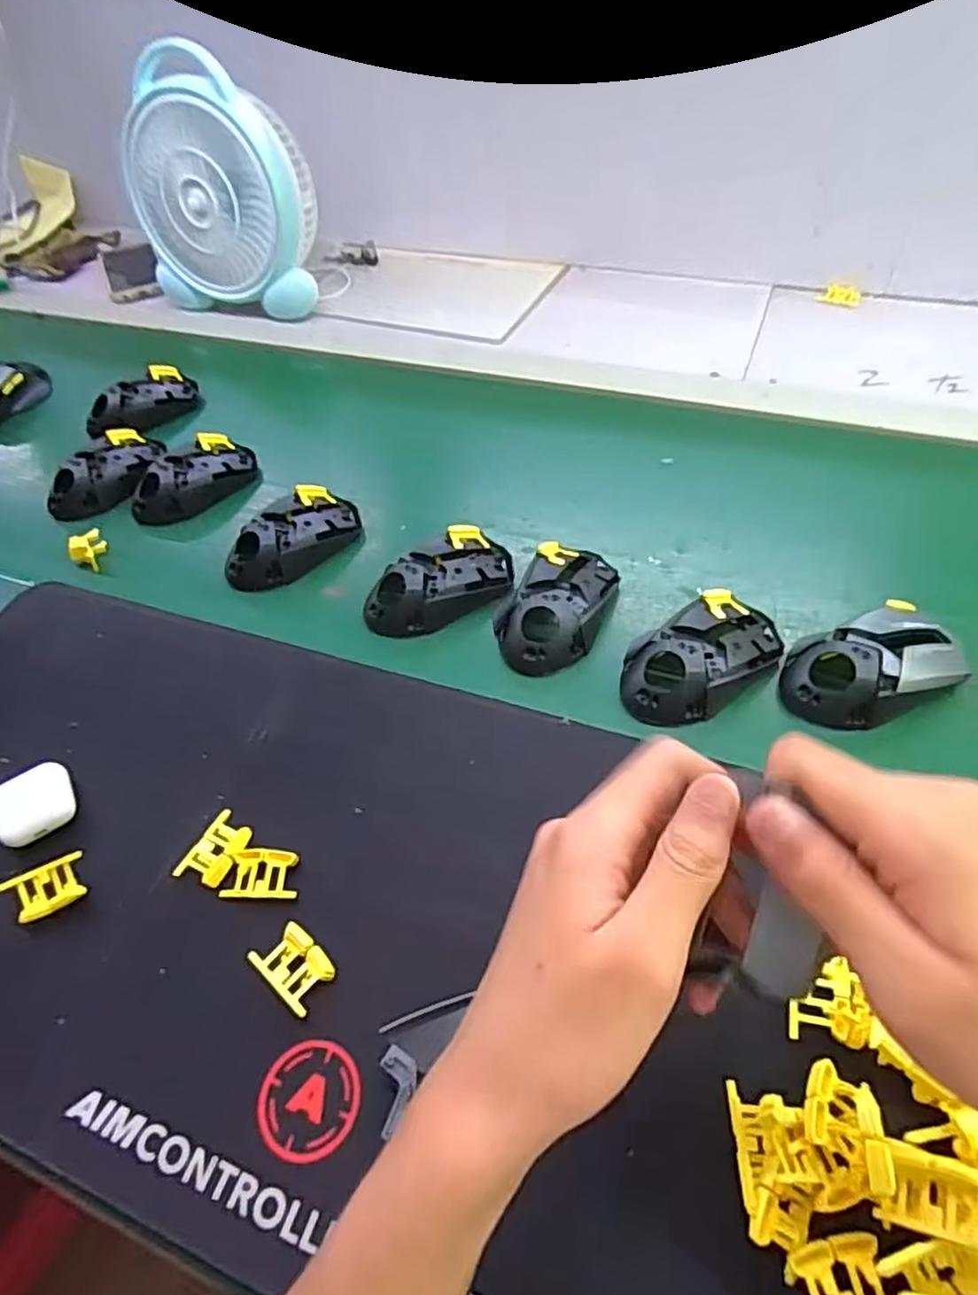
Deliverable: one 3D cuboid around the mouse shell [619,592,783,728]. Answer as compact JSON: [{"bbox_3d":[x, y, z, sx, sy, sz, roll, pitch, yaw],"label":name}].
[{"bbox_3d":[0.139,0.004,0.456,0.116,0.037,0.066,-28,56,-17],"label":"mouse shell"}]

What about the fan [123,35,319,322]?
[{"bbox_3d":[-0.315,-0.537,0.825,0.219,0.242,0.108,14,54,14],"label":"fan"}]

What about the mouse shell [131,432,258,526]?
[{"bbox_3d":[-0.270,-0.154,0.637,0.061,0.041,0.117,31,60,25],"label":"mouse shell"}]

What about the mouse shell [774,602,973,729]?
[{"bbox_3d":[0.245,0.011,0.441,0.119,0.040,0.069,-16,53,-9],"label":"mouse shell"}]

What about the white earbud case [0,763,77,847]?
[{"bbox_3d":[-0.278,0.098,0.426,0.041,0.024,0.040,-27,55,-17],"label":"white earbud case"}]

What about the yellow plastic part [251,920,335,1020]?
[{"bbox_3d":[-0.099,0.164,0.357,0.040,0.008,0.028,34,61,26],"label":"yellow plastic part"}]

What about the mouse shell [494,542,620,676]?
[{"bbox_3d":[0.045,-0.034,0.497,0.071,0.032,0.117,18,55,17],"label":"mouse shell"}]

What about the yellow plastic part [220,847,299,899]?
[{"bbox_3d":[-0.128,0.126,0.389,0.041,0.006,0.026,2,52,5],"label":"yellow plastic part"}]

